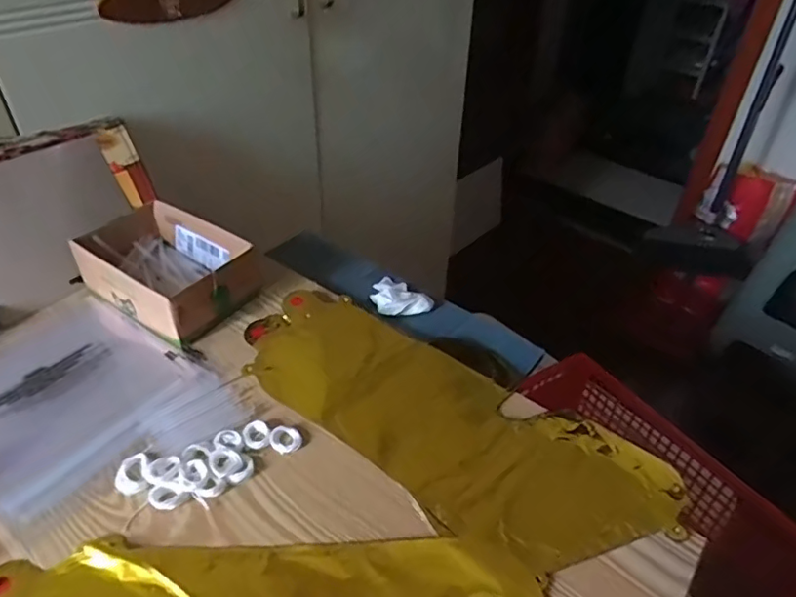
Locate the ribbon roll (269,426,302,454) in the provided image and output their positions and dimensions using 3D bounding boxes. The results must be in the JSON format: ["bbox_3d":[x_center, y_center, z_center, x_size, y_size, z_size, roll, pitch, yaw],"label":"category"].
[{"bbox_3d":[-0.103,0.129,0.513,0.027,0.006,0.028,1,40,-1],"label":"ribbon roll"}]

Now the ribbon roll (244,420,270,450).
[{"bbox_3d":[-0.131,0.125,0.515,0.023,0.005,0.028,-6,40,-8],"label":"ribbon roll"}]

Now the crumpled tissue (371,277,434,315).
[{"bbox_3d":[-0.002,-0.003,0.689,0.078,0.020,0.060,26,46,27],"label":"crumpled tissue"}]

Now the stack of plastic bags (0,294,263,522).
[{"bbox_3d":[-0.319,0.099,0.554,0.298,0.014,0.214,26,45,27],"label":"stack of plastic bags"}]

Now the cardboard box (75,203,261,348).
[{"bbox_3d":[-0.272,-0.037,0.659,0.191,0.063,0.133,23,44,24],"label":"cardboard box"}]

